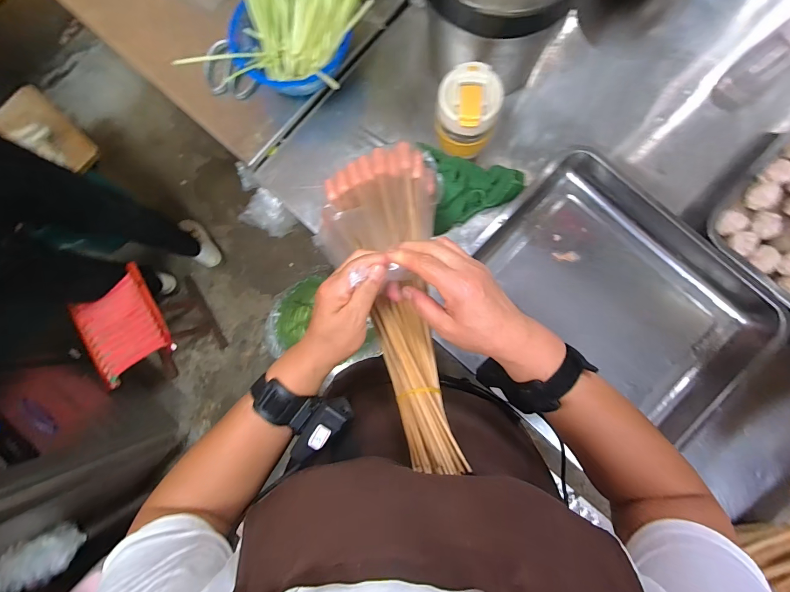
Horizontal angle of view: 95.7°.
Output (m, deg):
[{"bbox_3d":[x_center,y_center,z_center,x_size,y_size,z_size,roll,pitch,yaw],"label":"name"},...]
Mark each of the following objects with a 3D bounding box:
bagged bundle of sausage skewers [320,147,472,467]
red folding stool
[{"bbox_3d":[-0.005,-0.016,0.400,0.146,0.059,0.384,-10,62,3],"label":"bagged bundle of sausage skewers"},{"bbox_3d":[-0.793,0.103,1.183,0.240,0.311,0.279,-29,83,0],"label":"red folding stool"}]

